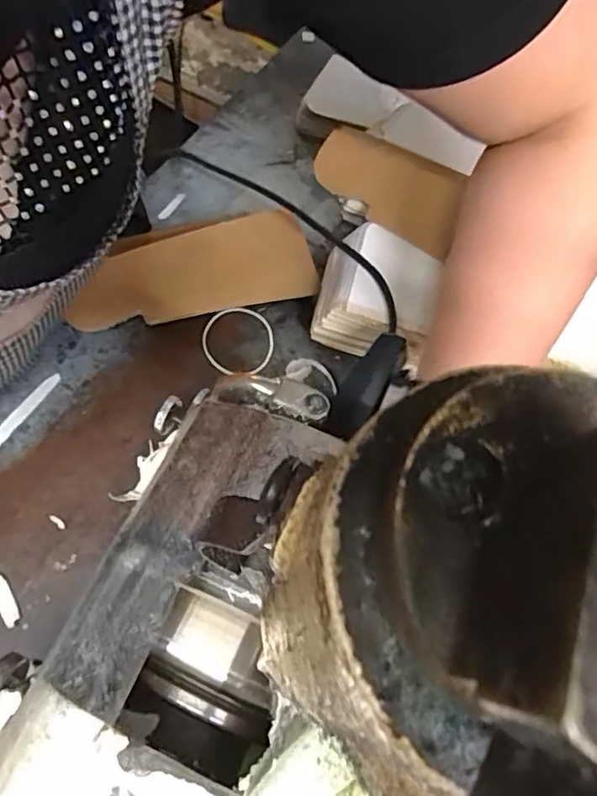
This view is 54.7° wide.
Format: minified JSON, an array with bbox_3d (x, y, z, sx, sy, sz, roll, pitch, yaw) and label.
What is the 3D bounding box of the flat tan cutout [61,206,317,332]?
[{"bbox_3d":[-0.076,-0.093,0.412,0.168,0.005,0.075,-13,70,-9],"label":"flat tan cutout"}]

